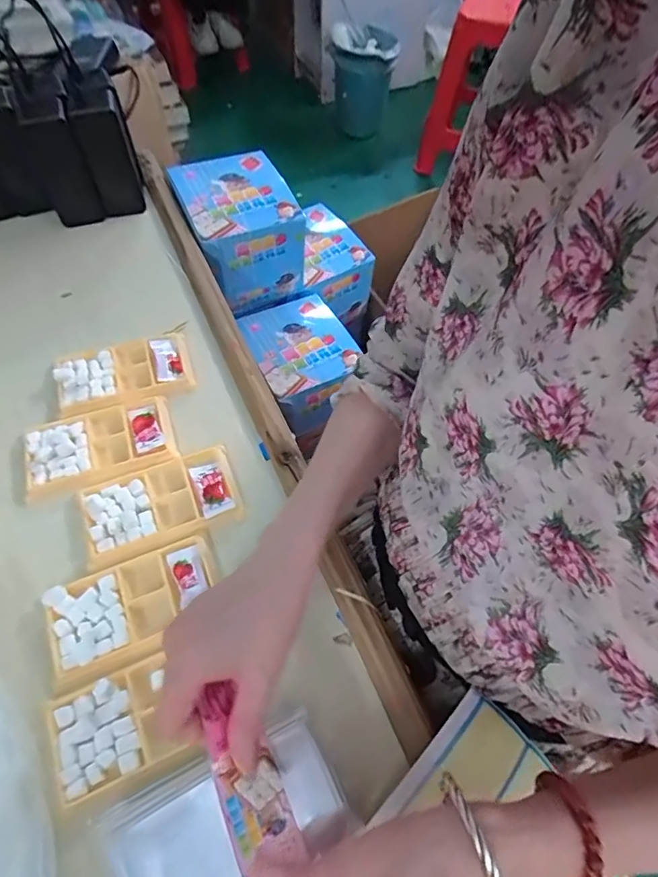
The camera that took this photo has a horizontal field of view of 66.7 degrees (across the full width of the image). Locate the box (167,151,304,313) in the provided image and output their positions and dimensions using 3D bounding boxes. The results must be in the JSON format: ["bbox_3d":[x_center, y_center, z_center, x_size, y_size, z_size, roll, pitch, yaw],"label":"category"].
[{"bbox_3d":[-0.129,-0.297,0.734,0.144,0.151,0.156,-20,61,-14],"label":"box"}]

